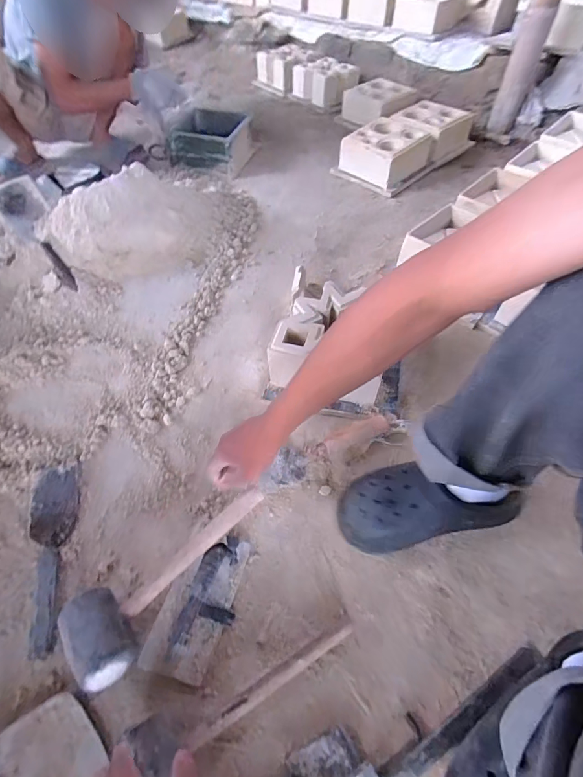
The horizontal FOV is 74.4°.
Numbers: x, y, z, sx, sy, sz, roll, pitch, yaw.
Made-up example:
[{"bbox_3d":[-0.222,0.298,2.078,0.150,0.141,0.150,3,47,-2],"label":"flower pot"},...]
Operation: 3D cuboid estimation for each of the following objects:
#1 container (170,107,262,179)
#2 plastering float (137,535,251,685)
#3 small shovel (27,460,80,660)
[{"bbox_3d":[-0.264,-0.836,1.293,0.238,0.107,0.238,14,55,8],"label":"container"},{"bbox_3d":[-0.127,0.280,0.510,0.091,0.068,0.171,13,55,7],"label":"plastering float"},{"bbox_3d":[-0.355,0.231,0.557,0.069,0.040,0.271,-12,56,-11],"label":"small shovel"}]

